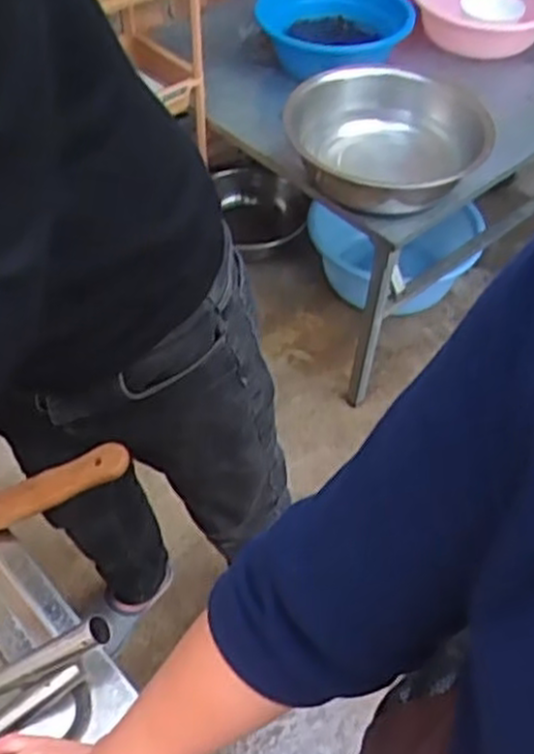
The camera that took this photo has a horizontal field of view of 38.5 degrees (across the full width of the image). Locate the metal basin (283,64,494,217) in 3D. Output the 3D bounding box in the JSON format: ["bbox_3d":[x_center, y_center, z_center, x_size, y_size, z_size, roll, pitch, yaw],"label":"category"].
[{"bbox_3d":[0.235,-0.457,1.466,0.365,0.119,0.370,0,50,0],"label":"metal basin"}]

